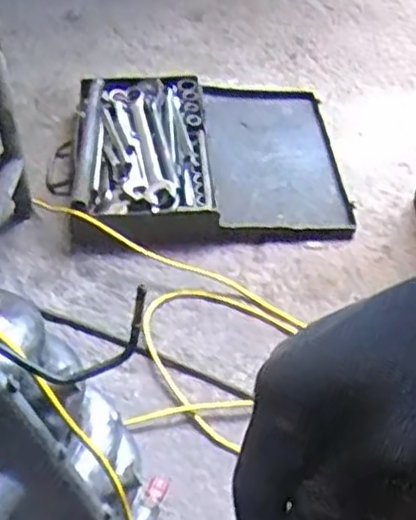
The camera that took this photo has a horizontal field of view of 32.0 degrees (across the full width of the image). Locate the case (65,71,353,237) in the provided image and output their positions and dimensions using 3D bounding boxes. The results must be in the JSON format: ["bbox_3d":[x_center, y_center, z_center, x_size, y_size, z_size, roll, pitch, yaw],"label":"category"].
[{"bbox_3d":[0.002,-0.168,1.113,0.391,0.064,0.347,-3,47,-6],"label":"case"}]

